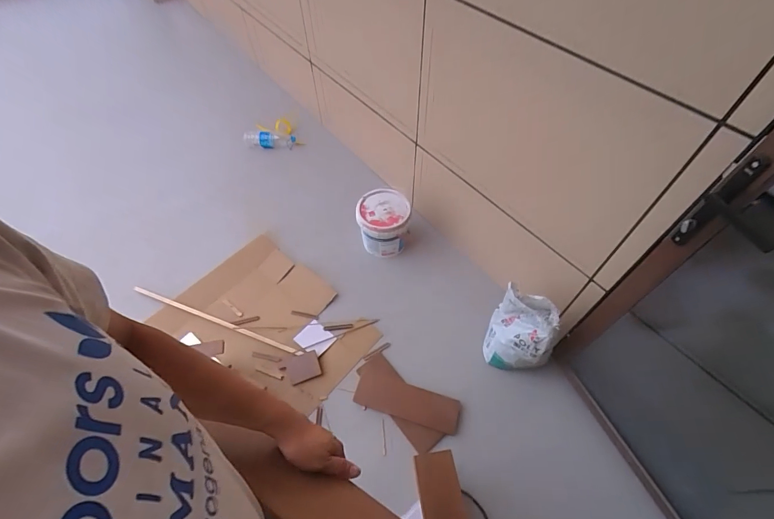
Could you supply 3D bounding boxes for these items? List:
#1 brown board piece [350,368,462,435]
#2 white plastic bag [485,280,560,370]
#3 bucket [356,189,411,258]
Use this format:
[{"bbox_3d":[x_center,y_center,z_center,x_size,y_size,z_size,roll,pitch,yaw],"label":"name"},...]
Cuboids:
[{"bbox_3d":[0.074,0.542,1.408,0.397,0.019,0.130,12,57,18],"label":"brown board piece"},{"bbox_3d":[0.487,0.278,1.371,0.229,0.418,0.135,35,62,22],"label":"white plastic bag"},{"bbox_3d":[-0.017,-0.176,1.770,0.235,0.249,0.217,0,55,0],"label":"bucket"}]

